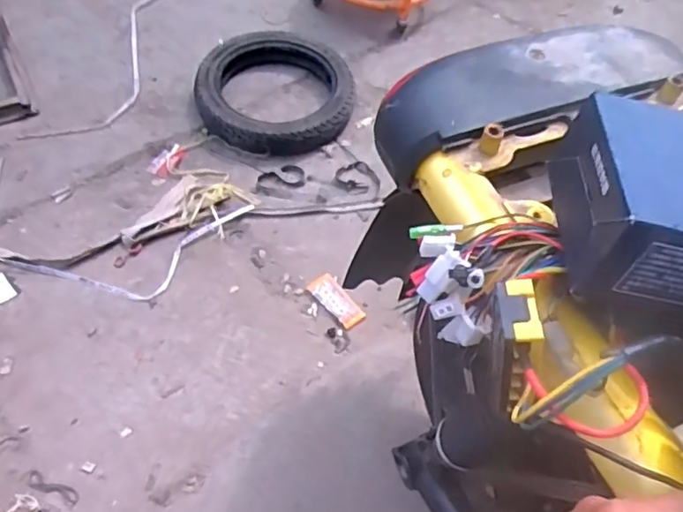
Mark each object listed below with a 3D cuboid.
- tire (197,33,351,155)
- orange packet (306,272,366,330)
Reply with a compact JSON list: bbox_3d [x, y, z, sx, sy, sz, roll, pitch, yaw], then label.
[{"bbox_3d":[-0.139,-0.378,1.321,0.334,0.071,0.342,12,55,5],"label":"tire"},{"bbox_3d":[-0.009,0.083,1.083,0.050,0.024,0.109,-35,64,-25],"label":"orange packet"}]

